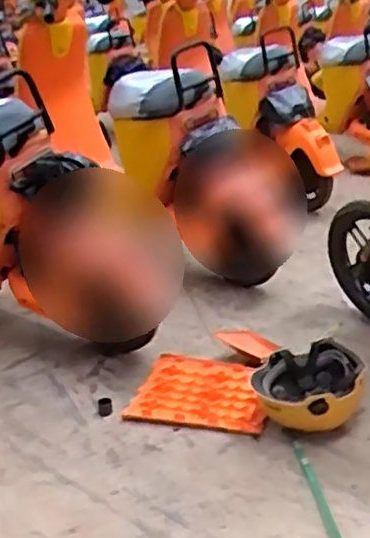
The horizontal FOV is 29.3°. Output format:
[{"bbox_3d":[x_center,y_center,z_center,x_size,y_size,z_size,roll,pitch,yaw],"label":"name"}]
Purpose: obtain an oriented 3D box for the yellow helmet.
[{"bbox_3d":[0.275,0.277,1.608,0.234,0.160,0.210,-3,21,1],"label":"yellow helmet"}]

